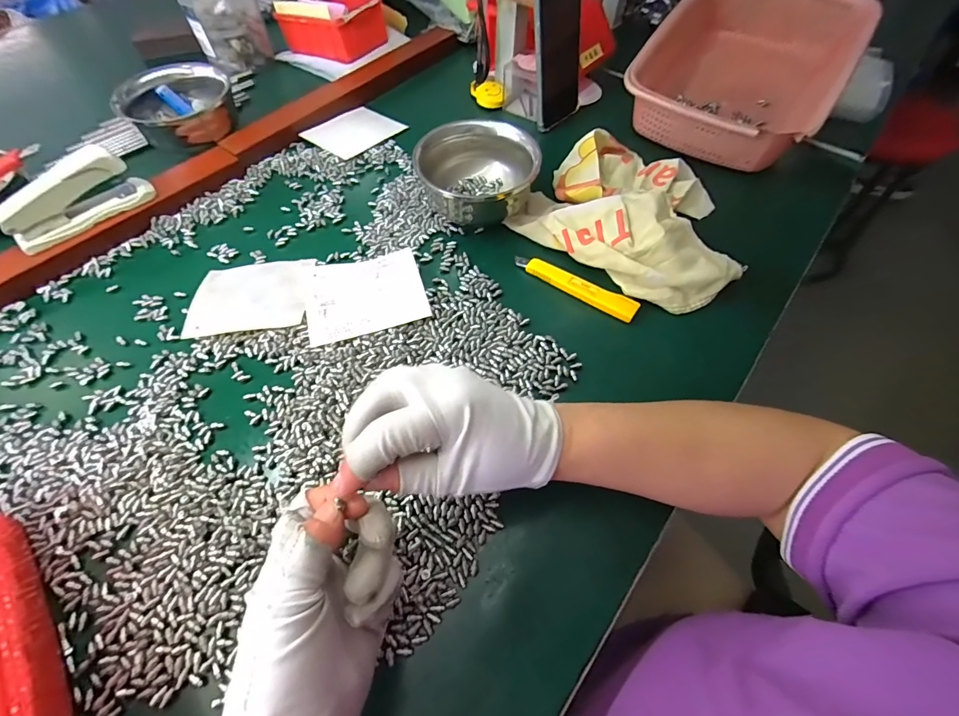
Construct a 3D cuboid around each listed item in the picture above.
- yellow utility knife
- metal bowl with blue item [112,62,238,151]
[{"bbox_3d":[0.091,-0.071,0.396,0.127,0.011,0.019,29,64,17],"label":"yellow utility knife"},{"bbox_3d":[-0.356,-0.298,0.493,0.118,0.071,0.100,-33,64,-17],"label":"metal bowl with blue item"}]

